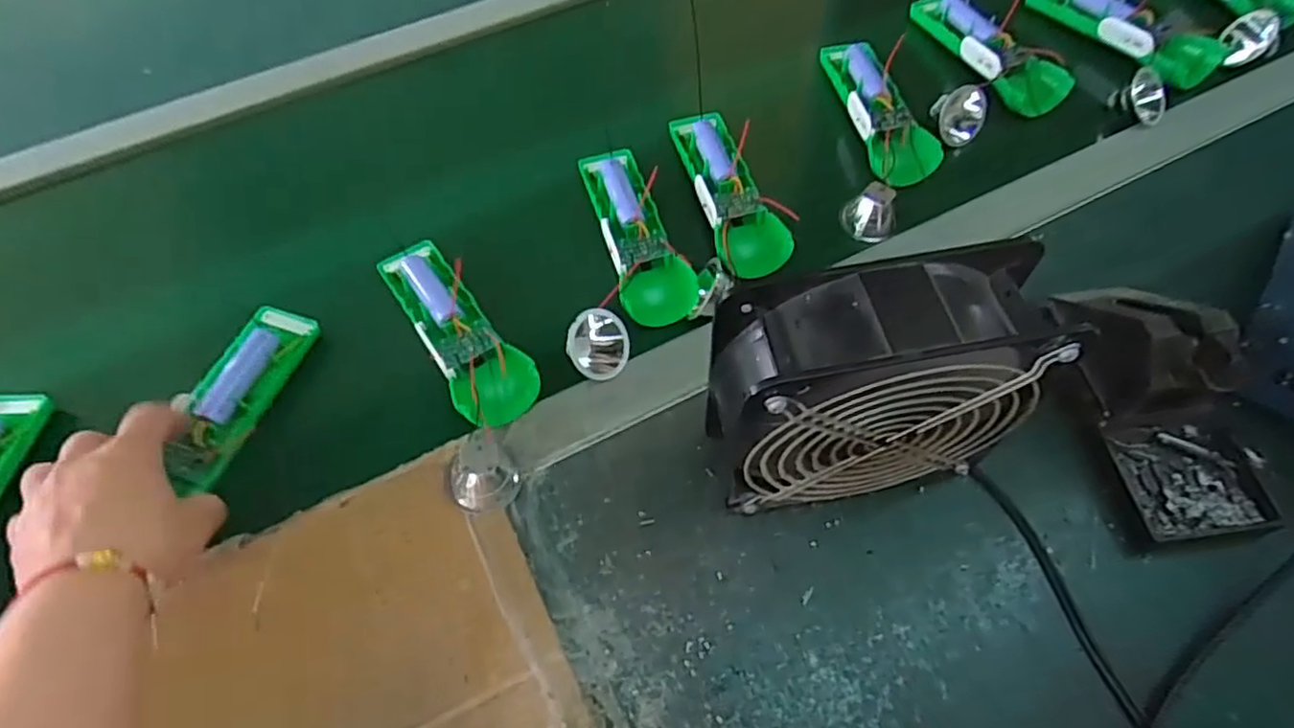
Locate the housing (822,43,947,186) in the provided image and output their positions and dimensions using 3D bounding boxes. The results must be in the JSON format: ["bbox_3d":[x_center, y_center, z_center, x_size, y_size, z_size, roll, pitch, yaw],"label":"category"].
[{"bbox_3d":[0.176,-0.200,0.525,0.044,0.022,0.152,-15,59,-5],"label":"housing"}]

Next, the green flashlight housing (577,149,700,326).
[{"bbox_3d":[-0.007,-0.096,0.490,0.055,0.031,0.155,-14,59,-5],"label":"green flashlight housing"}]

